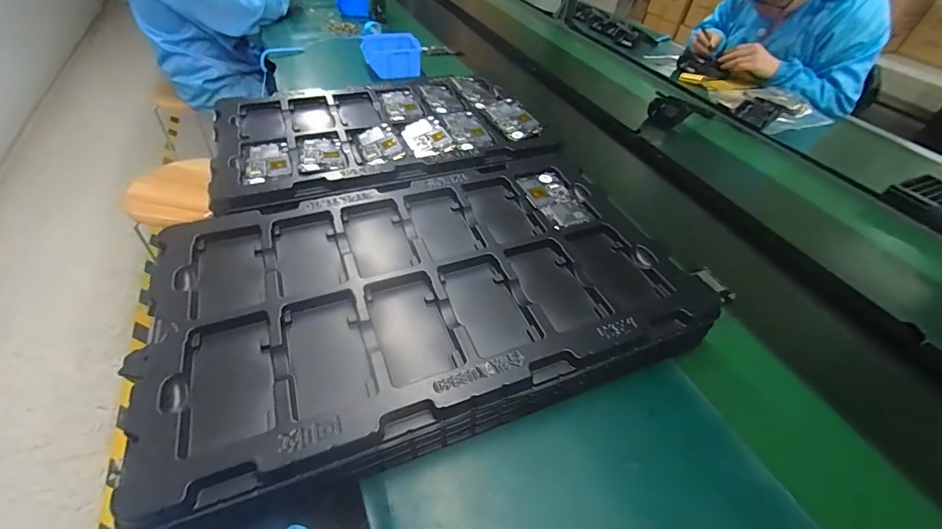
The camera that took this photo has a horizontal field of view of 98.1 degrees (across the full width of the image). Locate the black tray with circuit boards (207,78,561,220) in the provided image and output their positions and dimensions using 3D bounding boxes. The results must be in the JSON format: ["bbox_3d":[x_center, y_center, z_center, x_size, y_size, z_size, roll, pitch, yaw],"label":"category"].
[{"bbox_3d":[-0.151,-0.236,0.711,0.531,0.040,0.364,-11,47,-18],"label":"black tray with circuit boards"}]

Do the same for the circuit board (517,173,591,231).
[{"bbox_3d":[0.115,-0.092,0.571,0.067,0.005,0.119,-11,48,-18],"label":"circuit board"}]

